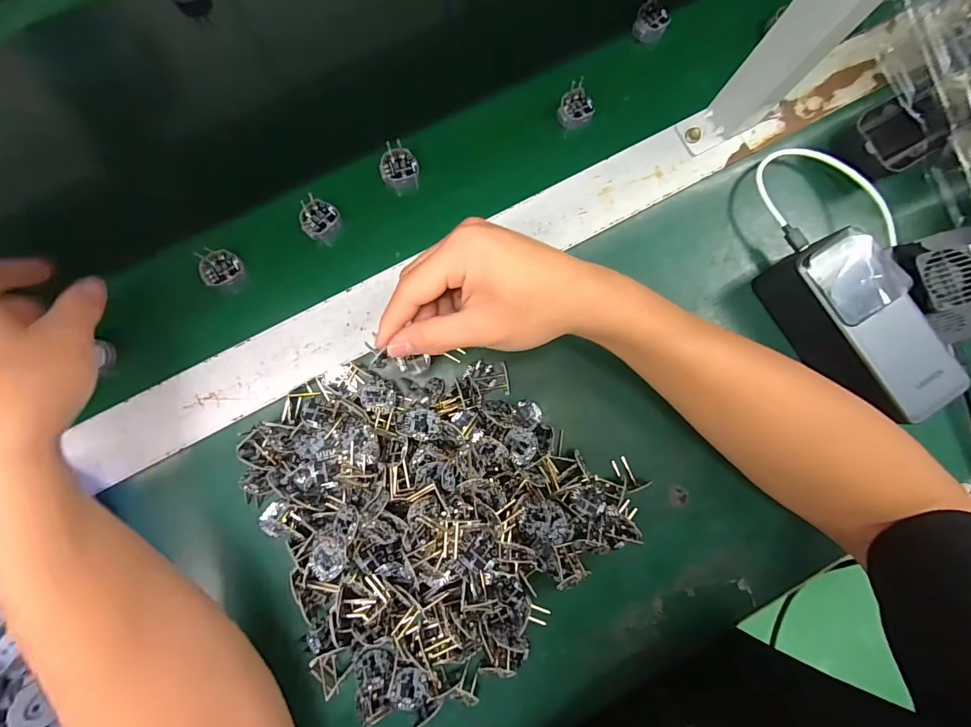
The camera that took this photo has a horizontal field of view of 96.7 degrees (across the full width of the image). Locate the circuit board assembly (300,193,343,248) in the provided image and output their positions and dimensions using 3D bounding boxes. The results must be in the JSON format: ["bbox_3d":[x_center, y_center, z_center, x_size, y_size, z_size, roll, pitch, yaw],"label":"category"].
[{"bbox_3d":[-0.126,-0.109,0.331,0.025,0.026,0.028,36,85,1],"label":"circuit board assembly"}]

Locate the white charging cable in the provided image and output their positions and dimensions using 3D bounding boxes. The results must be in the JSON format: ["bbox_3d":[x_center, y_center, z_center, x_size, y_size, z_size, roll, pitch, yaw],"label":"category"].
[{"bbox_3d":[0.254,-0.123,0.332,0.077,0.030,0.100,-22,86,-4],"label":"white charging cable"}]

